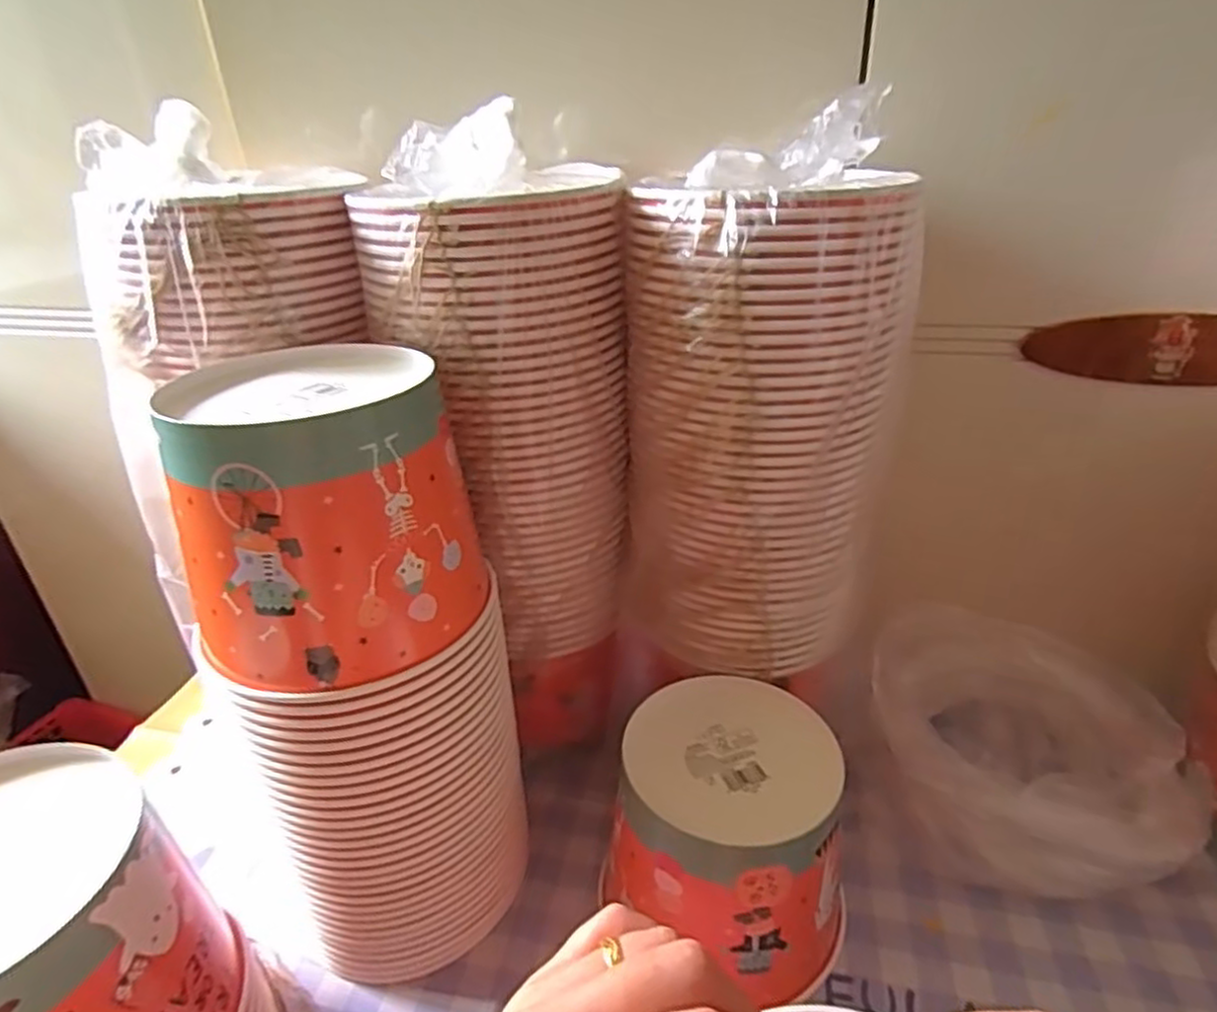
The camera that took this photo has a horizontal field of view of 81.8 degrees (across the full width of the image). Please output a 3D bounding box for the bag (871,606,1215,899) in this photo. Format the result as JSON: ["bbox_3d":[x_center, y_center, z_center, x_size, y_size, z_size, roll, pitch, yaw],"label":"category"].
[{"bbox_3d":[0.303,0.178,0.499,0.216,0.126,0.175,8,30,19],"label":"bag"}]

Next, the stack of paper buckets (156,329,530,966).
[{"bbox_3d":[-0.130,0.094,0.413,0.136,0.335,0.139,-9,29,-12],"label":"stack of paper buckets"}]

